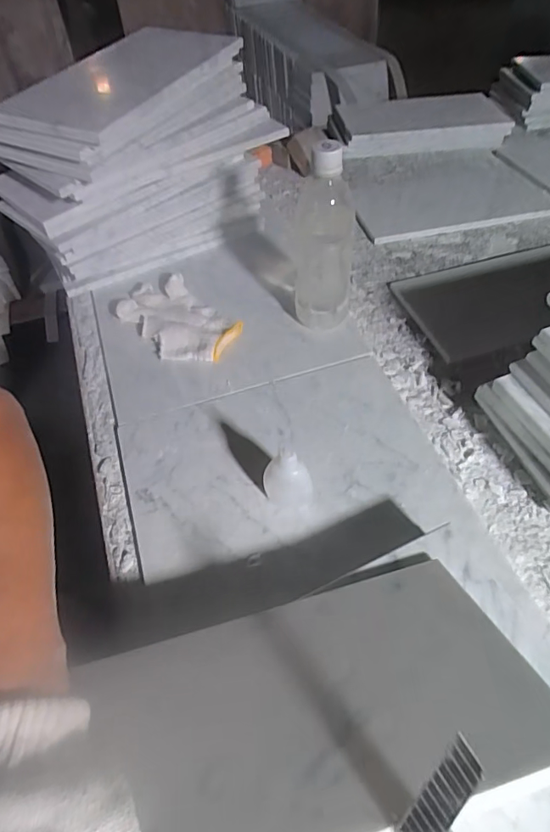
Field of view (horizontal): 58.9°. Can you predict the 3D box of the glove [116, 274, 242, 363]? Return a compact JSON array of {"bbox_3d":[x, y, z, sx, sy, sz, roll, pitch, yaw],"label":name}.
[{"bbox_3d":[-0.124,-0.121,0.612,0.092,0.021,0.157,-36,59,-25],"label":"glove"}]

